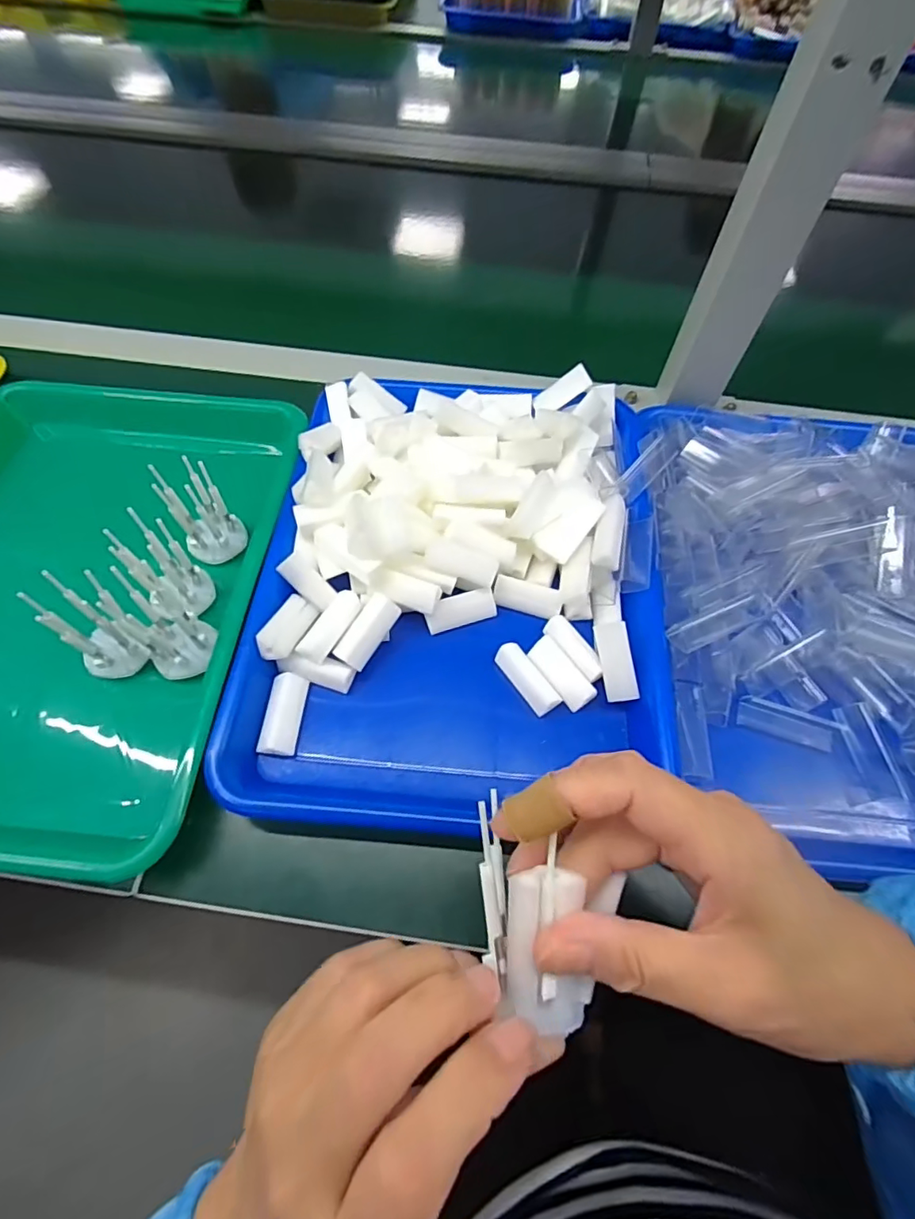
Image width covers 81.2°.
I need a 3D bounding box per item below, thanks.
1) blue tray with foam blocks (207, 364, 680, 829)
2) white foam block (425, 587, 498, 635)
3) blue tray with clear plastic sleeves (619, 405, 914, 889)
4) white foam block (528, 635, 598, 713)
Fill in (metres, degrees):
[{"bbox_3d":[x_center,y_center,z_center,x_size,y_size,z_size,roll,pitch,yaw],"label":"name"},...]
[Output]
[{"bbox_3d":[0.000,-0.027,0.349,0.239,0.059,0.318,5,61,1],"label":"blue tray with foam blocks"},{"bbox_3d":[0.003,0.001,0.343,0.045,0.015,0.016,-12,62,-9],"label":"white foam block"},{"bbox_3d":[0.246,-0.009,0.331,0.249,0.054,0.304,6,61,1],"label":"blue tray with clear plastic sleeves"},{"bbox_3d":[0.064,0.039,0.326,0.019,0.007,0.047,-38,64,1],"label":"white foam block"}]

